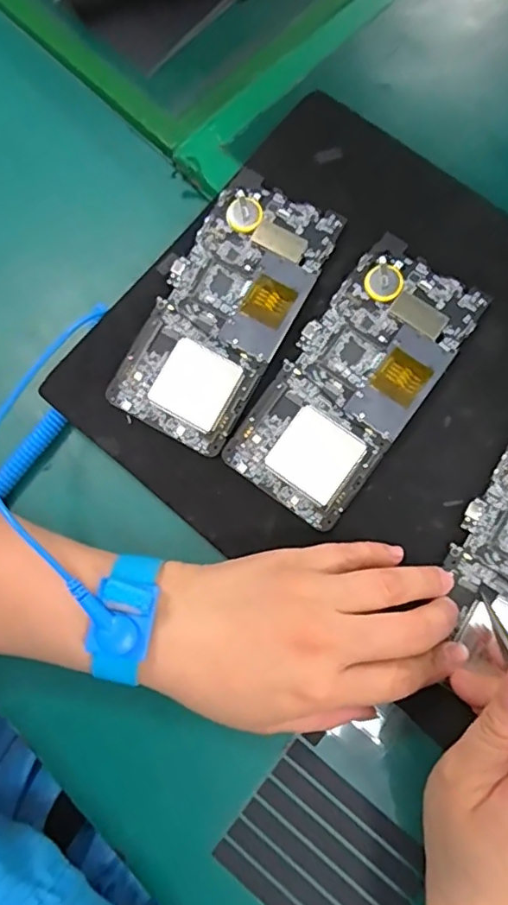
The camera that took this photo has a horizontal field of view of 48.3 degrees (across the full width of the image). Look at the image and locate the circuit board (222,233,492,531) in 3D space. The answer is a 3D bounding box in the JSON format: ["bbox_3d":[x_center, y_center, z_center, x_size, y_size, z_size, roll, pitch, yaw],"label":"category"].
[{"bbox_3d":[0.054,-0.039,0.309,0.072,0.004,0.151,36,90,7],"label":"circuit board"}]

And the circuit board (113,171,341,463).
[{"bbox_3d":[-0.017,-0.079,0.319,0.073,0.005,0.150,28,88,4],"label":"circuit board"}]

